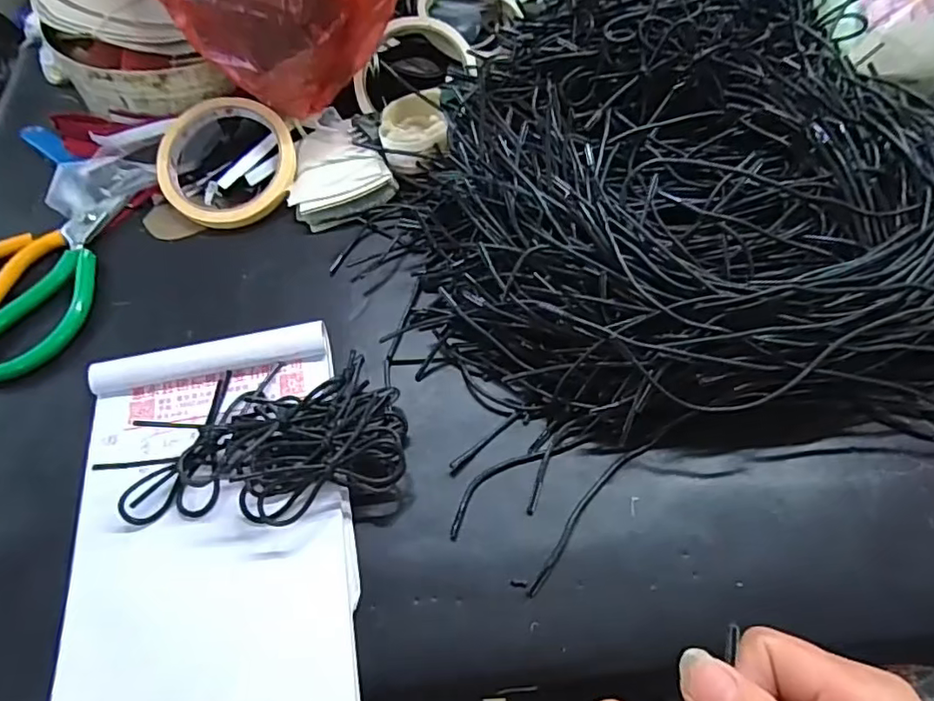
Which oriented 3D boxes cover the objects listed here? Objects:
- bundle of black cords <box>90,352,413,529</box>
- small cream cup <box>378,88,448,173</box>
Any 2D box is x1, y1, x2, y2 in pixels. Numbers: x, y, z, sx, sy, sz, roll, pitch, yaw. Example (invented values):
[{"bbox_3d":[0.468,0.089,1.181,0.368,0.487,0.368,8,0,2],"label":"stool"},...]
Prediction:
[{"bbox_3d":[-0.105,0.044,0.310,0.138,0.034,0.086,-9,60,-3],"label":"bundle of black cords"},{"bbox_3d":[-0.036,-0.152,0.410,0.046,0.029,0.048,-1,60,2],"label":"small cream cup"}]

